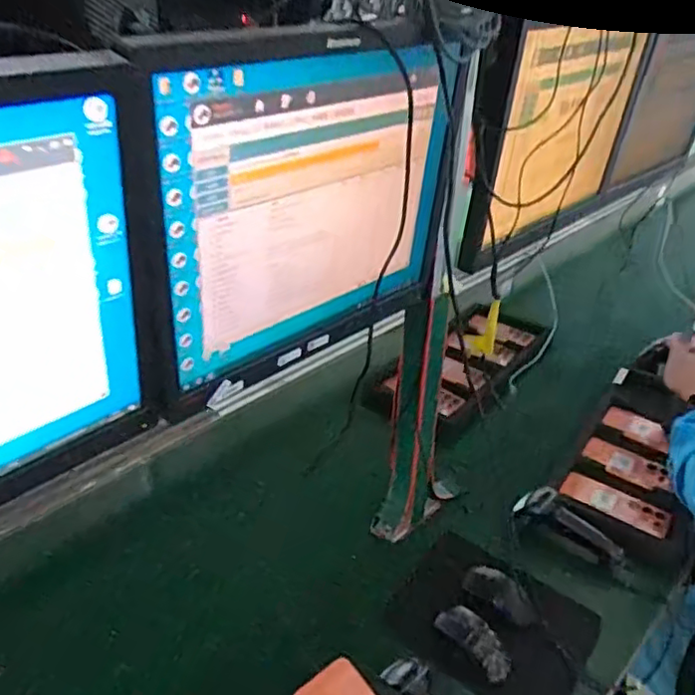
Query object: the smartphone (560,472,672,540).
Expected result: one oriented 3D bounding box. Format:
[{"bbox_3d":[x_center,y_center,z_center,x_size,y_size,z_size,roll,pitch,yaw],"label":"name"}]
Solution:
[{"bbox_3d":[0.461,0.270,1.072,0.177,0.012,0.074,19,36,32],"label":"smartphone"}]

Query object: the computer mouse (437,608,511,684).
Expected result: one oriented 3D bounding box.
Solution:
[{"bbox_3d":[0.172,0.391,0.838,0.049,0.037,0.110,-23,40,-32],"label":"computer mouse"}]

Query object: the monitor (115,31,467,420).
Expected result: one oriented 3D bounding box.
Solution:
[{"bbox_3d":[-0.022,-0.128,0.567,0.371,0.300,0.052,-27,42,-36],"label":"monitor"}]

